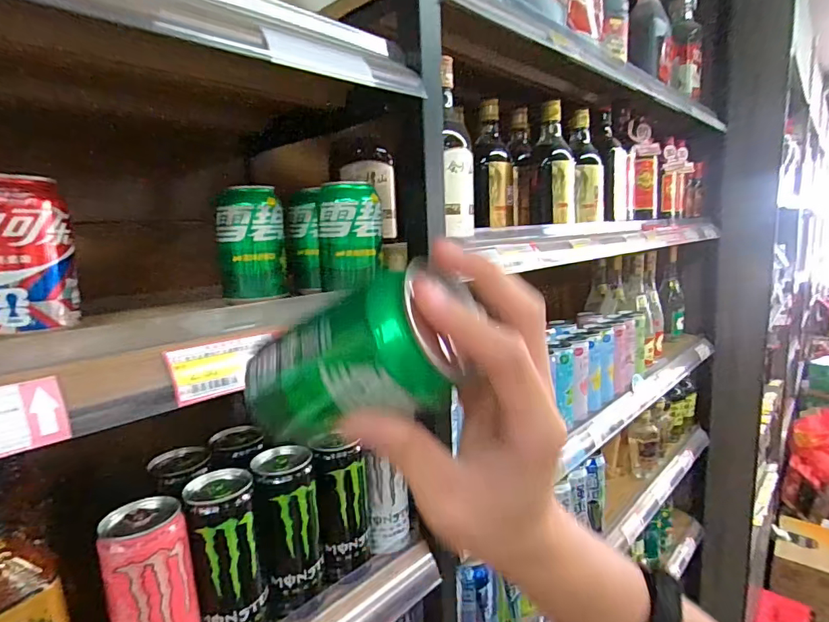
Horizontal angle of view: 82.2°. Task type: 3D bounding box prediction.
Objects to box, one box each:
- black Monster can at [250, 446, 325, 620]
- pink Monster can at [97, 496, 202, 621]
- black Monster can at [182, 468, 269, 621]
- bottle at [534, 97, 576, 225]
[{"bbox_3d":[-0.112,0.193,0.431,0.052,0.127,0.052,-5,11,-18],"label":"black Monster can"},{"bbox_3d":[-0.195,0.218,0.358,0.054,0.132,0.056,-10,13,-37],"label":"pink Monster can"},{"bbox_3d":[-0.155,0.207,0.397,0.051,0.132,0.051,-8,12,-28],"label":"black Monster can"},{"bbox_3d":[0.224,-0.232,0.757,0.066,0.177,0.053,1,11,16],"label":"bottle"}]

